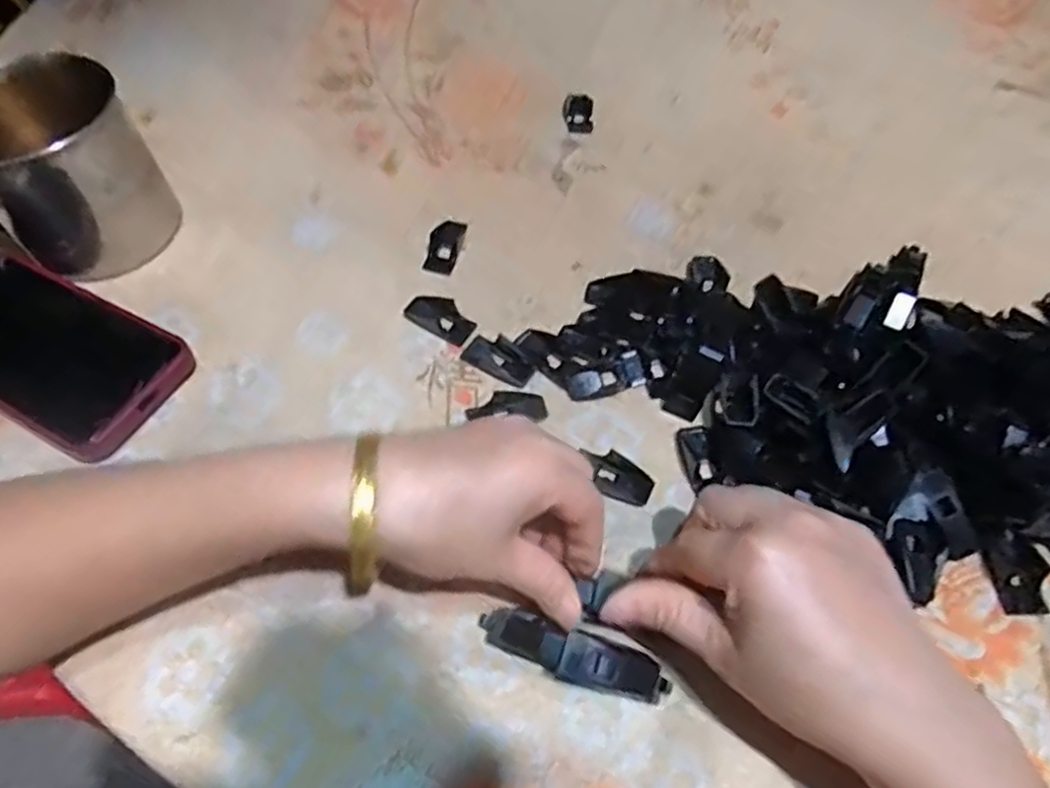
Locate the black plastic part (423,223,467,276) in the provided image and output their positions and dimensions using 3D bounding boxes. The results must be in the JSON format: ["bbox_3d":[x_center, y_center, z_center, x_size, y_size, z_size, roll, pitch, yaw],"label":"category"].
[{"bbox_3d":[-0.050,-0.095,0.416,0.019,0.007,0.040,9,58,6],"label":"black plastic part"}]

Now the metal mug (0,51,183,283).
[{"bbox_3d":[-0.279,-0.130,0.392,0.113,0.094,0.092,18,60,12],"label":"metal mug"}]

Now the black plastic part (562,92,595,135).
[{"bbox_3d":[0.040,-0.209,0.495,0.022,0.009,0.037,3,58,3],"label":"black plastic part"}]

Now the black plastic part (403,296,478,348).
[{"bbox_3d":[-0.049,-0.045,0.386,0.041,0.006,0.022,25,61,15],"label":"black plastic part"}]

